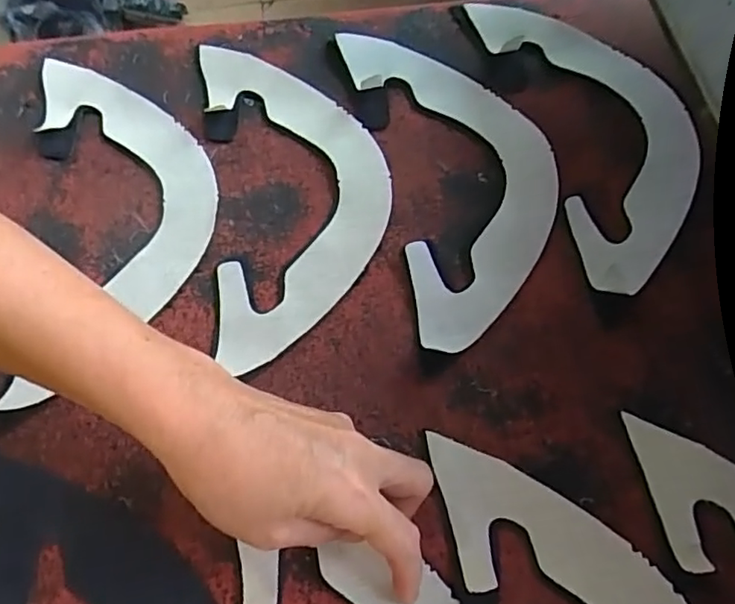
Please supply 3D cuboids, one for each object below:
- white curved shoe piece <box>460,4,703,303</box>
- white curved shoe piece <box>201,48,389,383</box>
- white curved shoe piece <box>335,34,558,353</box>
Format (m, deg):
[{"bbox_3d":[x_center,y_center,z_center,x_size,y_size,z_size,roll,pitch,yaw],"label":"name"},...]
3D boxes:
[{"bbox_3d":[0.166,-0.128,0.408,0.111,0.012,0.247,-14,68,-6],"label":"white curved shoe piece"},{"bbox_3d":[-0.045,-0.077,0.385,0.115,0.009,0.238,-8,66,-3],"label":"white curved shoe piece"},{"bbox_3d":[0.065,-0.092,0.391,0.117,0.008,0.243,-11,67,-6],"label":"white curved shoe piece"}]

